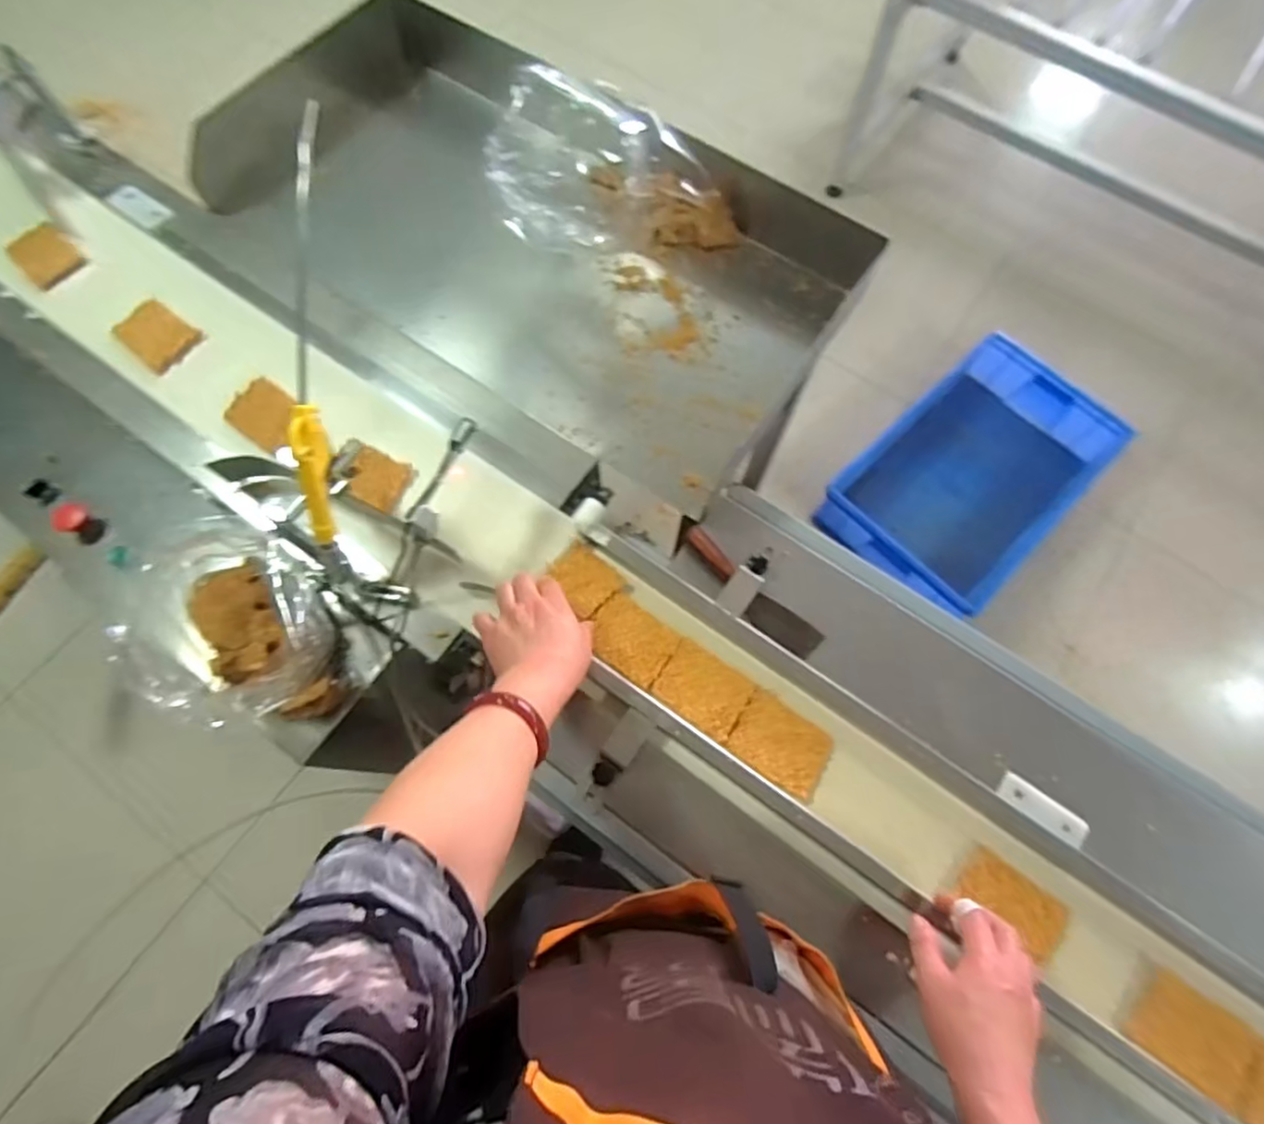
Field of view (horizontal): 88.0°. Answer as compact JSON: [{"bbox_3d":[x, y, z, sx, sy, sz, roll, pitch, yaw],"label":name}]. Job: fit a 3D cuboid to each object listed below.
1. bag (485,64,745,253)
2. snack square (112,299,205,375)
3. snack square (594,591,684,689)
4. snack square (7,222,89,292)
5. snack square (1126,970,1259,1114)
[{"bbox_3d":[-0.020,-0.460,0.809,0.271,0.192,0.176,28,71,9],"label":"bag"},{"bbox_3d":[-0.588,-0.281,0.807,0.101,0.008,0.073,34,72,11],"label":"snack square"},{"bbox_3d":[0.000,0.079,0.672,0.086,0.004,0.067,34,72,11],"label":"snack square"},{"bbox_3d":[-0.746,-0.392,0.836,0.085,0.013,0.073,36,73,12],"label":"snack square"},{"bbox_3d":[0.480,0.405,0.559,0.087,0.014,0.068,33,72,11],"label":"snack square"}]

